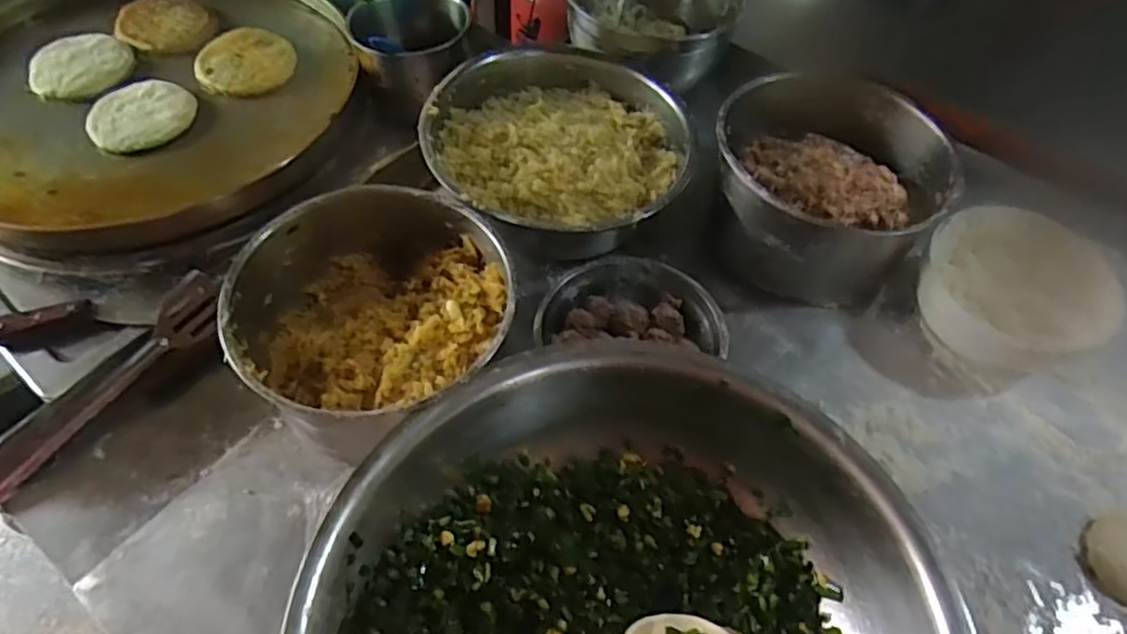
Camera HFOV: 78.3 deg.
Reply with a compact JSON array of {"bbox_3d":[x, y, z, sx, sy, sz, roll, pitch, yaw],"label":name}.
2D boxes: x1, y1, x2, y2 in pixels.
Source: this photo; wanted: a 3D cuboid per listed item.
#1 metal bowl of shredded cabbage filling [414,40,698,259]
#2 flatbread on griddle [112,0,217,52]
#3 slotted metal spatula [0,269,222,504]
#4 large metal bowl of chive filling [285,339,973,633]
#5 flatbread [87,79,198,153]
[{"bbox_3d":[-0.006,-0.165,0.708,0.247,0.095,0.260,1,55,-2],"label":"metal bowl of shredded cabbage filling"},{"bbox_3d":[-0.547,-0.406,0.954,0.124,0.008,0.104,4,66,-9],"label":"flatbread on griddle"},{"bbox_3d":[-0.381,0.059,0.559,0.030,0.053,0.242,34,60,21],"label":"slotted metal spatula"},{"bbox_3d":[0.044,0.209,0.443,0.377,0.121,0.357,1,54,-1],"label":"large metal bowl of chive filling"},{"bbox_3d":[-0.517,-0.248,0.849,0.120,0.031,0.104,-37,64,-24],"label":"flatbread"}]

